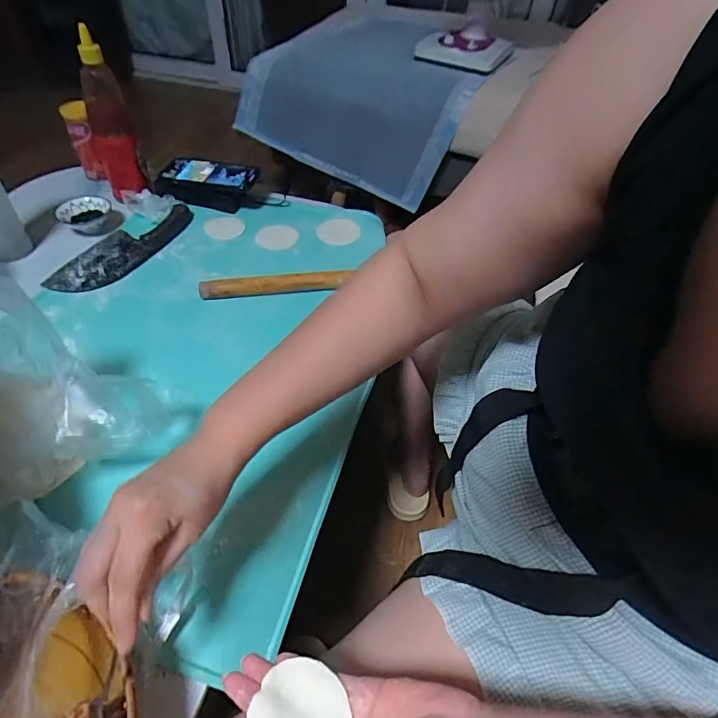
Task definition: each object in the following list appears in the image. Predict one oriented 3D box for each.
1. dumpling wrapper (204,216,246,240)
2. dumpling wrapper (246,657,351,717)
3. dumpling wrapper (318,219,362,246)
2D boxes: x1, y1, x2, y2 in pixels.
[{"bbox_3d":[-0.229,-0.226,0.800,0.067,0.008,0.064,2,48,-2],"label":"dumpling wrapper"},{"bbox_3d":[-0.035,0.212,0.281,0.056,0.010,0.054,-4,49,-8],"label":"dumpling wrapper"},{"bbox_3d":[-0.037,-0.220,0.802,0.070,0.011,0.070,2,48,-2],"label":"dumpling wrapper"}]

